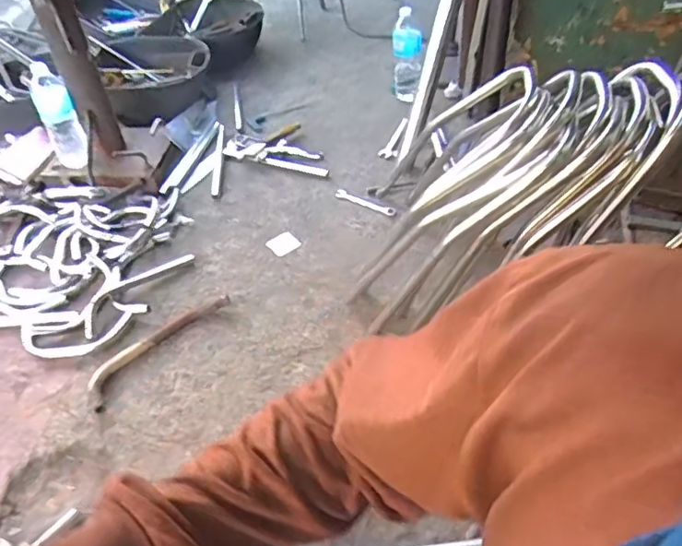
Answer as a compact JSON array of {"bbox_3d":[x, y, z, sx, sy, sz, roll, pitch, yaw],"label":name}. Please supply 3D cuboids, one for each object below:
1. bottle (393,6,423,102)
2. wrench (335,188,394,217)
[{"bbox_3d":[0.197,-0.646,1.712,0.089,0.261,0.095,-2,44,5],"label":"bottle"},{"bbox_3d":[0.060,-0.173,1.414,0.171,0.008,0.031,22,51,27],"label":"wrench"}]

